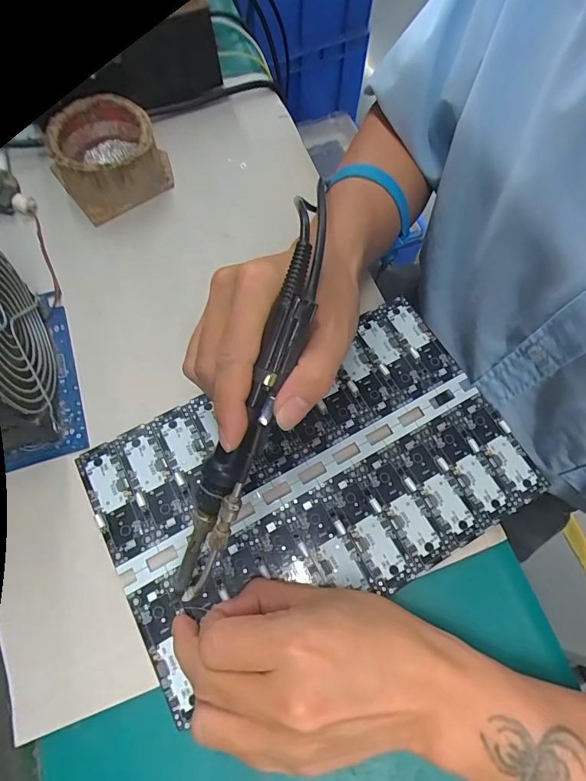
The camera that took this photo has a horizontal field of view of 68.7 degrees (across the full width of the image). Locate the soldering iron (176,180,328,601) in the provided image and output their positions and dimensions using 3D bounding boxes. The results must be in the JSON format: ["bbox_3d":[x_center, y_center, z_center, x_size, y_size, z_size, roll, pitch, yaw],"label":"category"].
[{"bbox_3d":[-0.022,0.008,0.233,0.029,0.031,0.231,21,97,6],"label":"soldering iron"}]

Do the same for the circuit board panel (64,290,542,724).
[{"bbox_3d":[0.013,0.055,0.293,0.269,0.008,0.170,-26,71,-13],"label":"circuit board panel"}]

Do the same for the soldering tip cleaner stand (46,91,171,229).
[{"bbox_3d":[-0.159,-0.205,0.368,0.089,0.047,0.088,-36,73,-16],"label":"soldering tip cleaner stand"}]

